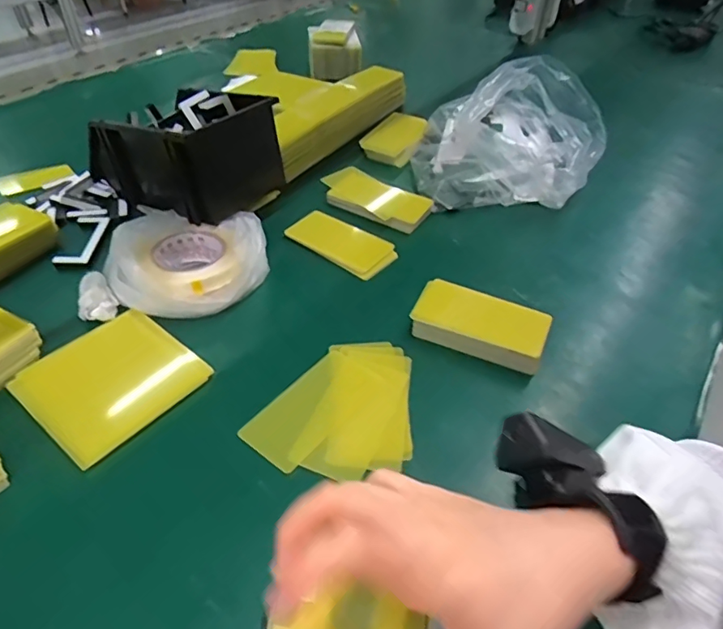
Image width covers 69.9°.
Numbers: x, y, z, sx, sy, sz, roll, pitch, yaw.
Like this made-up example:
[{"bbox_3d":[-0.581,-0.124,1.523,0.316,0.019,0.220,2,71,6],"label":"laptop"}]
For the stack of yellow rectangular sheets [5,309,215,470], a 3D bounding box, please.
[{"bbox_3d":[-0.250,0.062,0.519,0.145,0.008,0.145,31,51,27],"label":"stack of yellow rectangular sheets"}]

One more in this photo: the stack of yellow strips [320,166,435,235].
[{"bbox_3d":[0.021,-0.176,0.774,0.164,0.027,0.077,25,49,22],"label":"stack of yellow strips"}]

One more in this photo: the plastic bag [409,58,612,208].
[{"bbox_3d":[0.242,-0.289,0.843,0.286,0.124,0.334,16,46,14],"label":"plastic bag"}]

